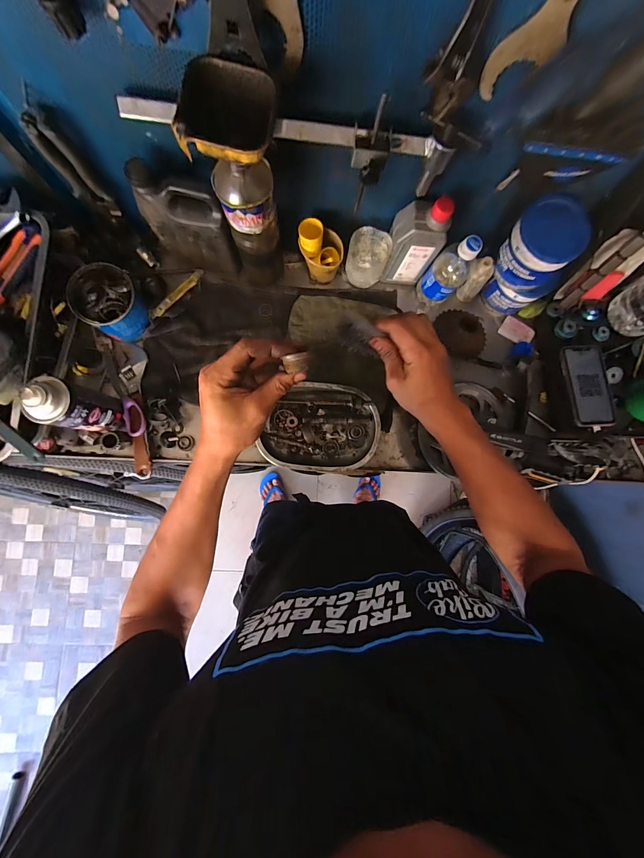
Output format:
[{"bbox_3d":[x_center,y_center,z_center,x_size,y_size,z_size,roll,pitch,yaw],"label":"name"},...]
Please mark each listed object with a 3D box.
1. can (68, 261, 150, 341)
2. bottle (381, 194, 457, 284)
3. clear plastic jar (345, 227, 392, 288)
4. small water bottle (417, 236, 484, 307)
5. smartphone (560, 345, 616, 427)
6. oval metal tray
[{"bbox_3d":[-0.354,-0.212,0.553,0.097,0.080,0.095,0,85,-4],"label":"can"},{"bbox_3d":[0.156,-0.317,0.561,0.081,0.167,0.056,4,85,-3],"label":"bottle"},{"bbox_3d":[0.080,-0.306,0.596,0.070,0.088,0.066,0,85,-4],"label":"clear plastic jar"},{"bbox_3d":[0.221,-0.274,0.578,0.064,0.165,0.058,38,84,0],"label":"small water bottle"},{"bbox_3d":[0.484,-0.080,0.590,0.082,0.015,0.150,-6,86,-4],"label":"smartphone"},{"bbox_3d":[-0.005,-0.003,0.595,0.216,0.040,0.154,1,85,-4],"label":"oval metal tray"}]

